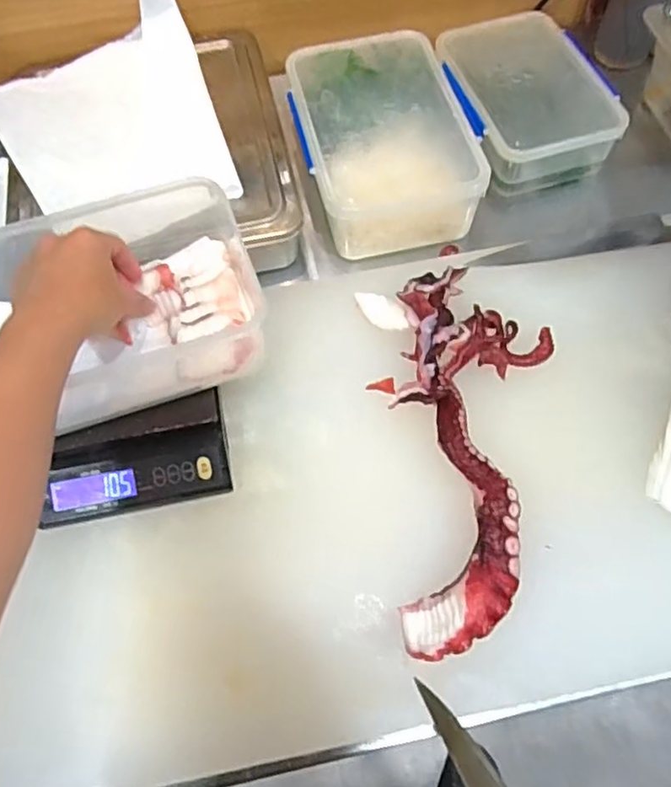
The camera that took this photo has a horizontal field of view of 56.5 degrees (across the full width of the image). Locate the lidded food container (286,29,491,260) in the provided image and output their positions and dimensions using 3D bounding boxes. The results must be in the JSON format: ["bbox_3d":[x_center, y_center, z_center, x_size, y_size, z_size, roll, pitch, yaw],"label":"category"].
[{"bbox_3d":[0.043,-0.270,0.655,0.157,0.072,0.241,-13,68,-4],"label":"lidded food container"}]

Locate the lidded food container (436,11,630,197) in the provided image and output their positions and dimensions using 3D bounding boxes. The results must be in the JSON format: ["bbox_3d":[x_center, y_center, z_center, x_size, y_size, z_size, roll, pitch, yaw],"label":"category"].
[{"bbox_3d":[0.197,-0.320,0.683,0.150,0.069,0.199,-17,62,-6],"label":"lidded food container"}]

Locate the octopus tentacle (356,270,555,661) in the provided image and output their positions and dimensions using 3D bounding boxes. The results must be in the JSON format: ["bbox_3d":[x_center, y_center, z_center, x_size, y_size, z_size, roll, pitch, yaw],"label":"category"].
[{"bbox_3d":[0.114,0.027,0.503,0.159,0.043,0.328,-6,68,-1],"label":"octopus tentacle"}]

